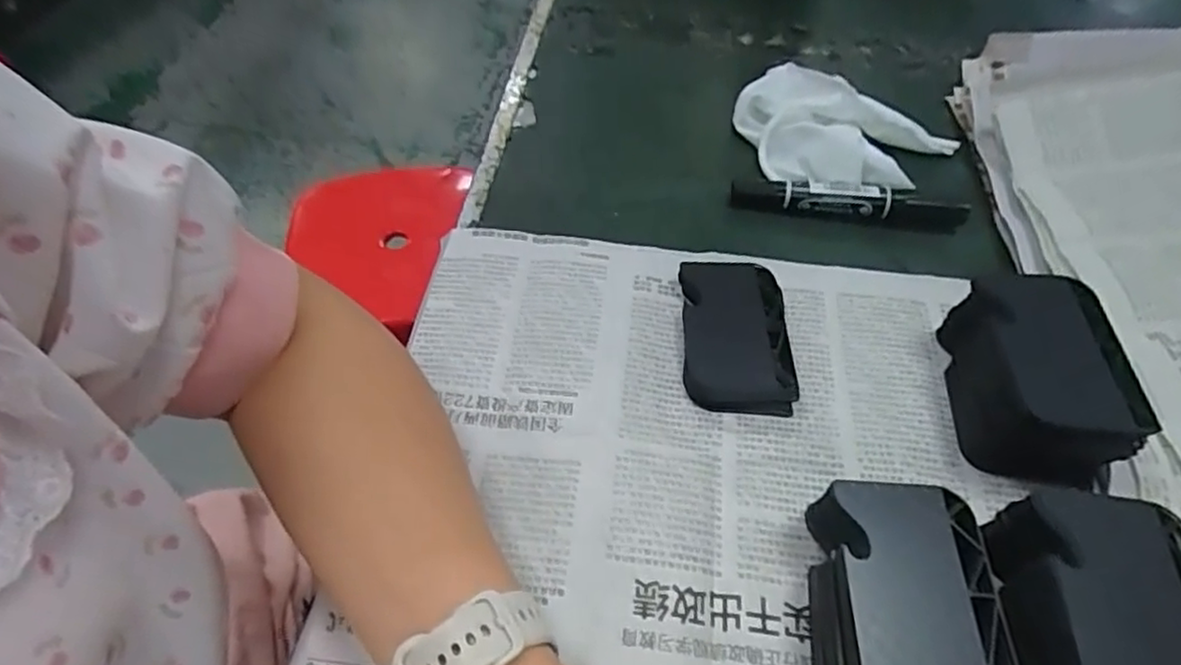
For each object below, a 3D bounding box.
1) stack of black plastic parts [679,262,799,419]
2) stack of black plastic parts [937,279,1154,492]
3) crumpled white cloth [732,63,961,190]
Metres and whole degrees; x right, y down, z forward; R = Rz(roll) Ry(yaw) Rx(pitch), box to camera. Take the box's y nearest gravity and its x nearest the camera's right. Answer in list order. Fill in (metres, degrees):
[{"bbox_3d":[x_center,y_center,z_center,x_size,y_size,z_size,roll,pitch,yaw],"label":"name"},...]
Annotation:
[{"bbox_3d":[0.077,0.000,0.360,0.054,0.013,0.089,2,53,0],"label":"stack of black plastic parts"},{"bbox_3d":[0.211,0.022,0.321,0.059,0.055,0.086,9,54,6],"label":"stack of black plastic parts"},{"bbox_3d":[0.161,-0.133,0.449,0.132,0.029,0.087,29,58,19],"label":"crumpled white cloth"}]

